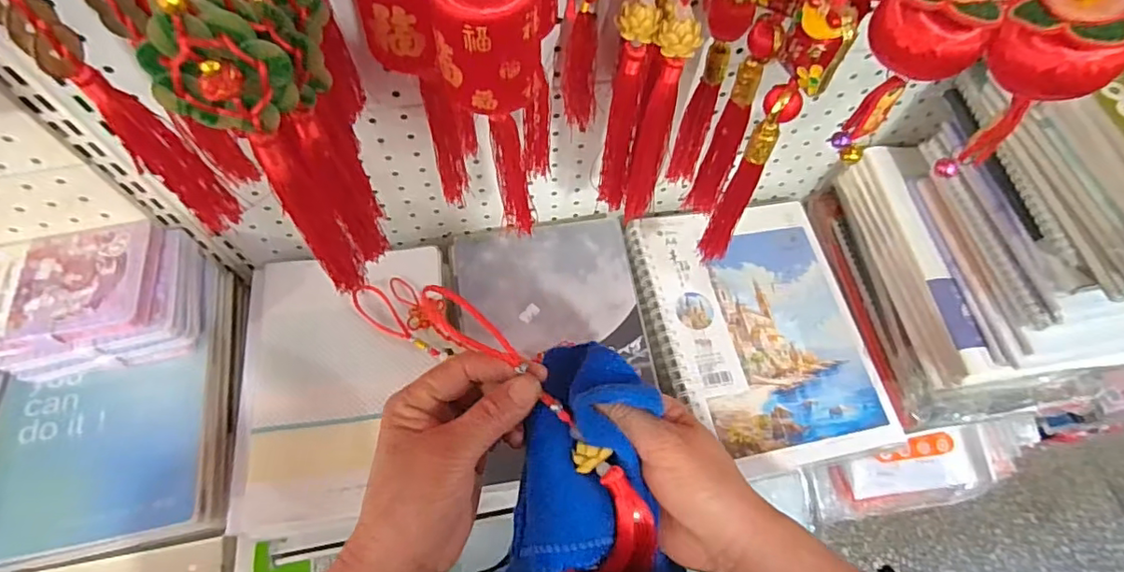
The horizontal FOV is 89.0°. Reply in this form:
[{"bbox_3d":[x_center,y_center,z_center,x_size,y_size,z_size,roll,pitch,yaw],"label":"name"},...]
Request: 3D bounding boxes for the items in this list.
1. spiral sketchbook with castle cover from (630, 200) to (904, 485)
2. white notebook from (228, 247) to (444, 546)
[{"bbox_3d":[0.214,0.043,0.610,0.246,0.025,0.282,-9,67,-13],"label":"spiral sketchbook with castle cover"},{"bbox_3d":[-0.208,0.096,0.543,0.184,0.021,0.258,-5,72,-7],"label":"white notebook"}]

